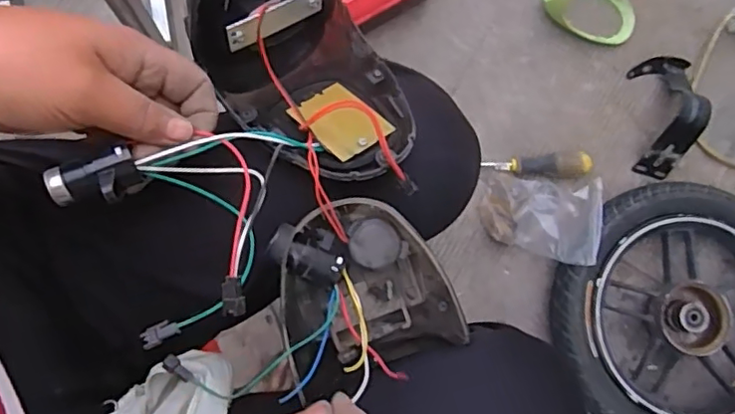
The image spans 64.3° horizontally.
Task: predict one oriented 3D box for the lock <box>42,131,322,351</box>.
[{"bbox_3d":[-0.090,0.008,0.312,0.134,0.043,0.102,-15,80,-3],"label":"lock"}]

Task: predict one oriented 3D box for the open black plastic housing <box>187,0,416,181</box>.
[{"bbox_3d":[-0.037,-0.079,0.357,0.101,0.099,0.157,-28,85,-6],"label":"open black plastic housing"}]

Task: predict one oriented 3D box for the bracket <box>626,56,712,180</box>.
[{"bbox_3d":[0.428,-0.139,0.829,0.084,0.088,0.185,8,82,-2],"label":"bracket"}]

